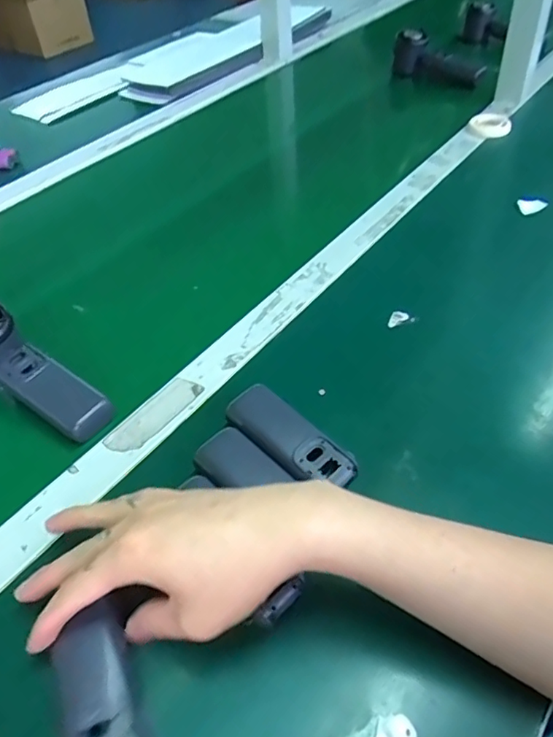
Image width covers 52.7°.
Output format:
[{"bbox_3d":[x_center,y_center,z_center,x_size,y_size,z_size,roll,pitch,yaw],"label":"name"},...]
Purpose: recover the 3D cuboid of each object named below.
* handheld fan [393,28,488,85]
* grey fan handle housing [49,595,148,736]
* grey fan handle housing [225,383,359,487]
[{"bbox_3d":[0.273,-0.503,0.925,0.056,0.071,0.200,-27,51,-21],"label":"handheld fan"},{"bbox_3d":[-0.097,0.181,0.304,0.038,0.021,0.090,-17,54,-12],"label":"grey fan handle housing"},{"bbox_3d":[0.009,0.054,0.418,0.041,0.018,0.106,-35,52,-27],"label":"grey fan handle housing"}]

